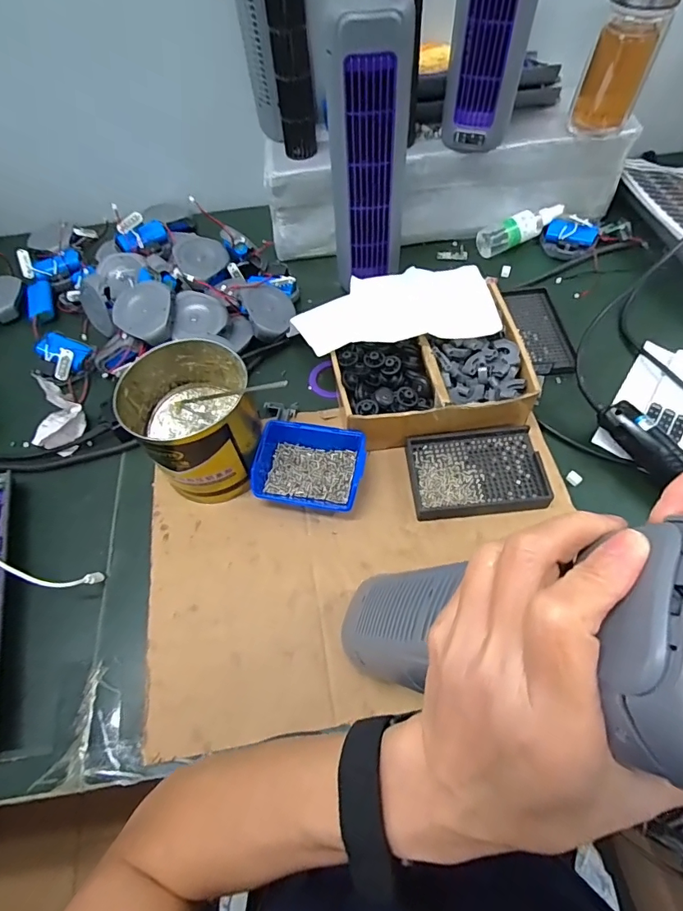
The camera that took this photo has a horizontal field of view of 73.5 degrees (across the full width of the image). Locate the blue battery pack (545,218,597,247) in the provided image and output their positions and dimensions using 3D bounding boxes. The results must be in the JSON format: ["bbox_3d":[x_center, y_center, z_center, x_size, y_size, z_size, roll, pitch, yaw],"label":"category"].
[{"bbox_3d":[0.342,-0.328,0.678,0.071,0.016,0.042,22,63,15],"label":"blue battery pack"}]

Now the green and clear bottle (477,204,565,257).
[{"bbox_3d":[0.263,-0.334,0.666,0.129,0.033,0.037,-24,60,3],"label":"green and clear bottle"}]

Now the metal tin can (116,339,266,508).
[{"bbox_3d":[-0.147,-0.032,0.474,0.115,0.118,0.123,-26,62,-12],"label":"metal tin can"}]

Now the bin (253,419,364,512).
[{"bbox_3d":[-0.033,0.011,0.488,0.111,0.050,0.085,9,60,8],"label":"bin"}]

